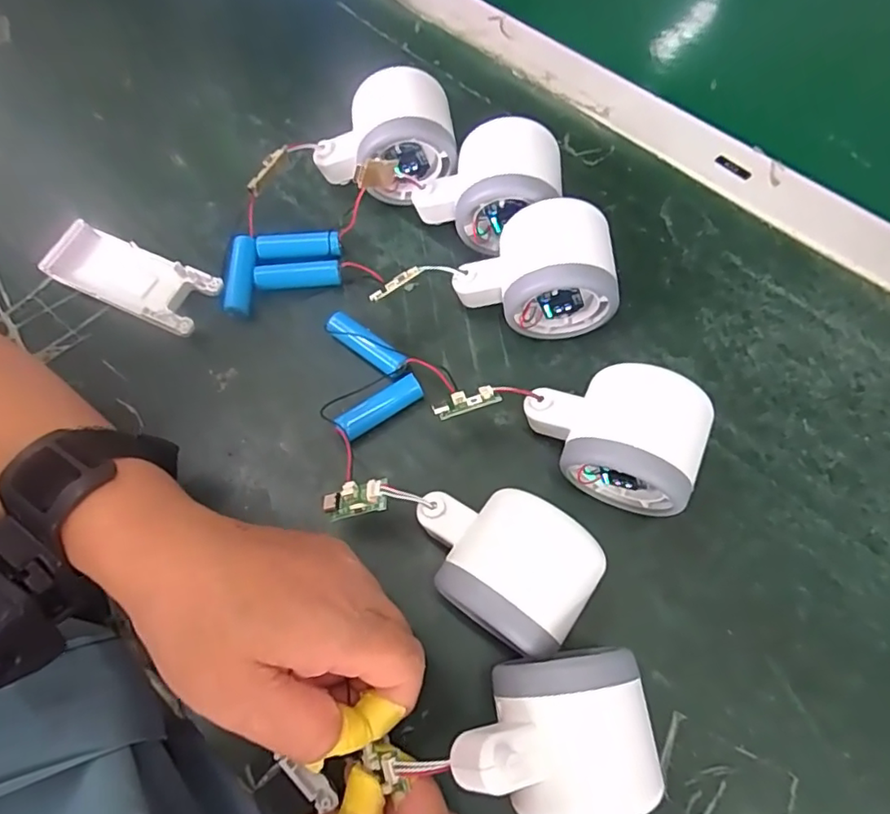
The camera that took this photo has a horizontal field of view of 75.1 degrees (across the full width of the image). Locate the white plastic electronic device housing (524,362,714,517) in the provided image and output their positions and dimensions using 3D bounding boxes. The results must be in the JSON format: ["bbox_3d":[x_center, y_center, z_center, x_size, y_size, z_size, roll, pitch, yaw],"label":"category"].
[{"bbox_3d":[0.081,0.013,0.280,0.081,0.056,0.054,19,71,10],"label":"white plastic electronic device housing"}]

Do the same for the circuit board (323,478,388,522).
[{"bbox_3d":[-0.041,0.042,0.265,0.032,0.005,0.016,-17,67,19],"label":"circuit board"}]

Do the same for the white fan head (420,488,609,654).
[{"bbox_3d":[0.024,0.067,0.263,0.079,0.053,0.056,32,74,14],"label":"white fan head"}]

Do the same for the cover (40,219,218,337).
[{"bbox_3d":[-0.185,-0.076,0.342,0.101,0.017,0.039,23,72,11],"label":"cover"}]

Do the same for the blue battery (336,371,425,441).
[{"bbox_3d":[-0.034,0.001,0.312,0.048,0.016,0.012,-33,71,-10],"label":"blue battery"}]

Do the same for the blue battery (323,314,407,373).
[{"bbox_3d":[-0.043,-0.034,0.321,0.048,0.016,0.014,32,74,14],"label":"blue battery"}]

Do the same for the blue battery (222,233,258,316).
[{"bbox_3d":[-0.119,-0.076,0.340,0.016,0.014,0.046,1,69,3],"label":"blue battery"}]

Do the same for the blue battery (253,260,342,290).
[{"bbox_3d":[-0.086,-0.078,0.341,0.049,0.012,0.014,-6,69,1],"label":"blue battery"}]

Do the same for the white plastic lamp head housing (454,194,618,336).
[{"bbox_3d":[0.046,-0.071,0.311,0.082,0.058,0.054,-3,69,2],"label":"white plastic lamp head housing"}]

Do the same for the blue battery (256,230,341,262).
[{"bbox_3d":[-0.087,-0.094,0.346,0.048,0.014,0.014,-3,69,2],"label":"blue battery"}]

